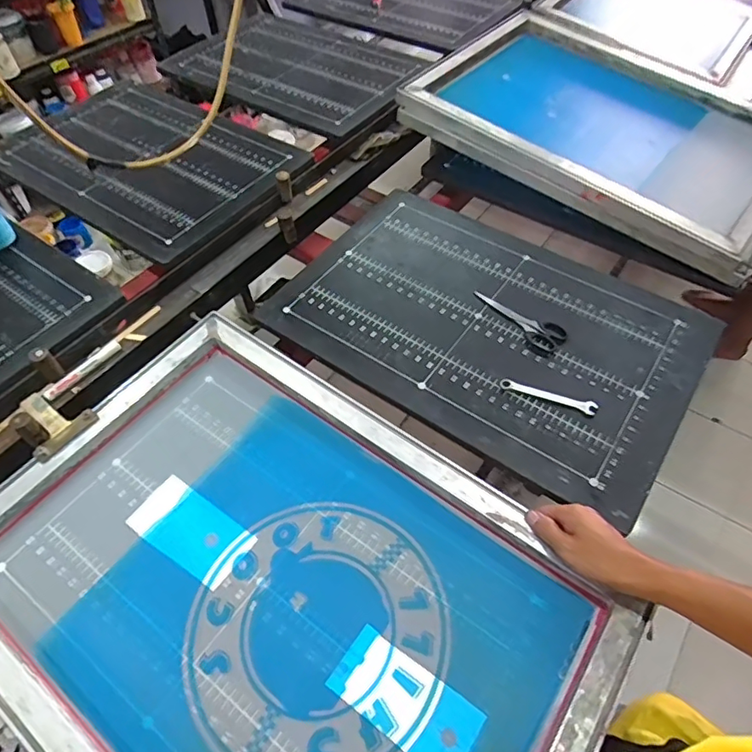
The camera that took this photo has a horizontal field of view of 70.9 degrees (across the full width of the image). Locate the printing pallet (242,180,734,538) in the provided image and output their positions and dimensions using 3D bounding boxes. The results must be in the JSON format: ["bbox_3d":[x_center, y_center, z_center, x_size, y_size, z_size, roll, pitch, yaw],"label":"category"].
[{"bbox_3d":[0.165,-0.087,0.807,0.593,0.023,0.402,30,60,21],"label":"printing pallet"}]

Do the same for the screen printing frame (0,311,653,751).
[{"bbox_3d":[-0.111,0.232,0.574,0.652,0.041,0.465,30,60,21],"label":"screen printing frame"}]

